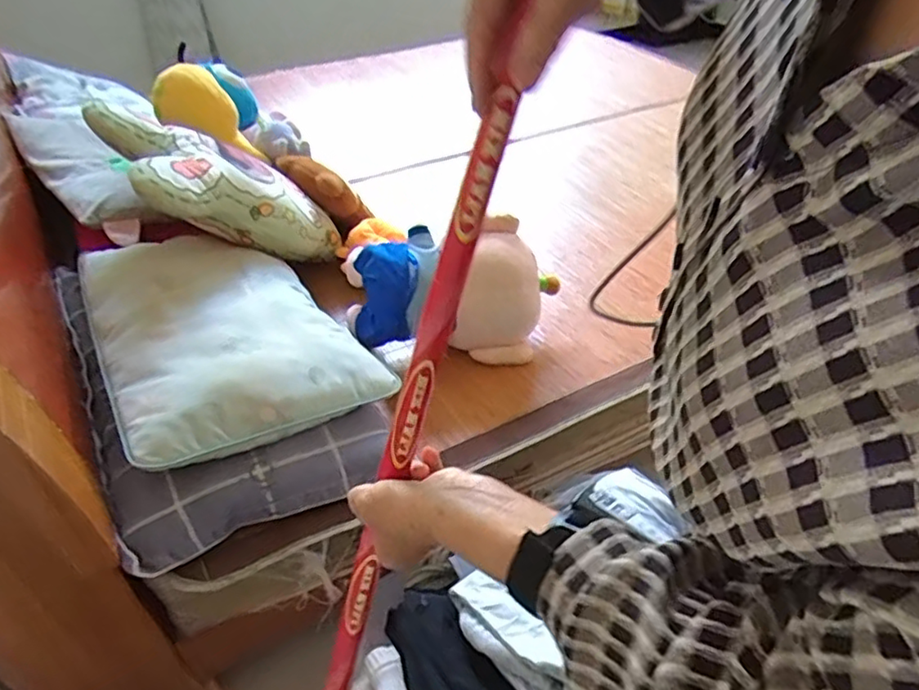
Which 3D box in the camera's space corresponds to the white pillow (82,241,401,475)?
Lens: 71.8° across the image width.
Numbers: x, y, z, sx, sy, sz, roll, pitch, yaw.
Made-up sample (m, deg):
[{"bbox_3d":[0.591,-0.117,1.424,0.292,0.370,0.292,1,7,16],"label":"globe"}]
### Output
[{"bbox_3d":[-0.357,-0.037,0.944,0.340,0.074,0.493,-25,46,-26],"label":"white pillow"}]

